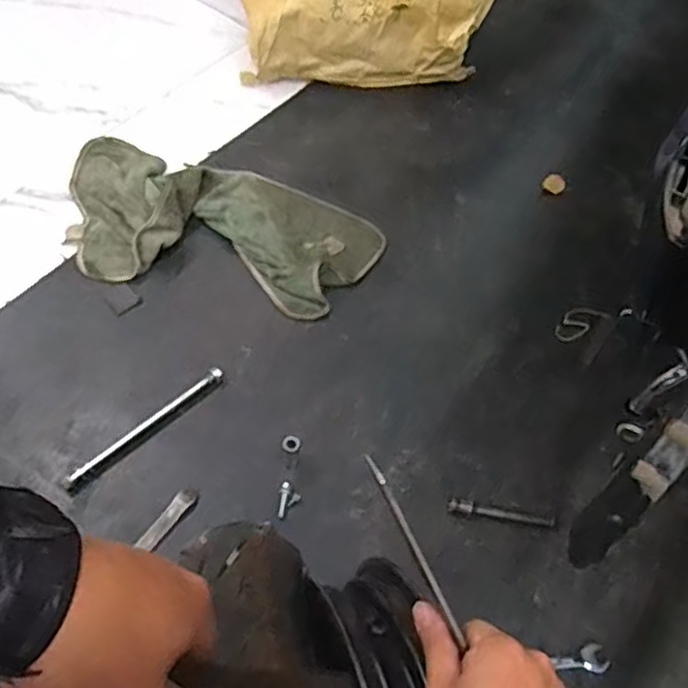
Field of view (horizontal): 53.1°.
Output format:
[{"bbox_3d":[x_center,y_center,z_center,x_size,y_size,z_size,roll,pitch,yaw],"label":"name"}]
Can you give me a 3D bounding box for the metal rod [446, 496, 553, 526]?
[{"bbox_3d":[0.194,0.209,0.842,0.131,0.022,0.017,11,59,2],"label":"metal rod"}]

